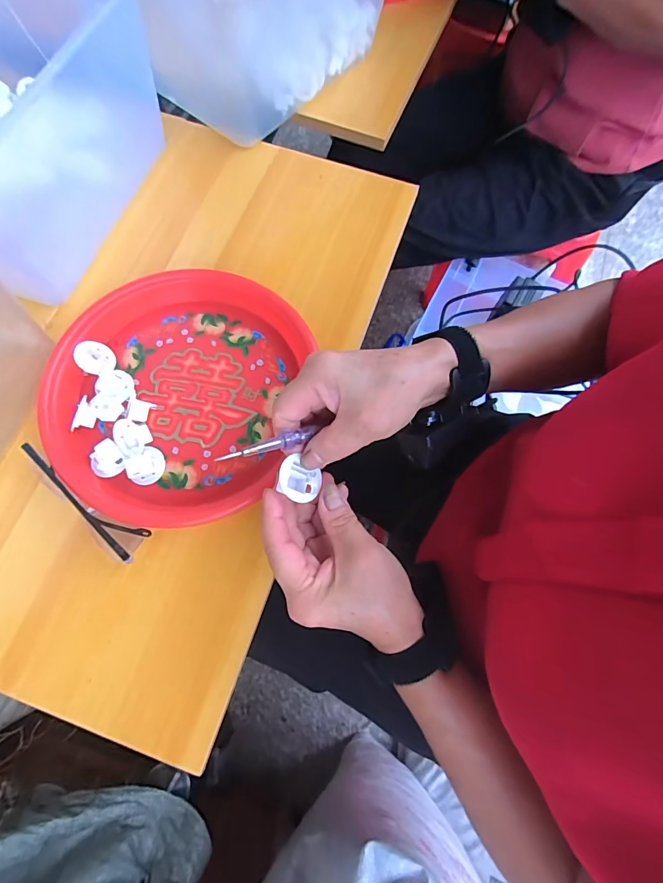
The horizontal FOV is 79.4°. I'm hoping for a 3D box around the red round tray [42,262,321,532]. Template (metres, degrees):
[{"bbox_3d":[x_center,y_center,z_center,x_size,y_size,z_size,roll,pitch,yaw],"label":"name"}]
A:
[{"bbox_3d":[-0.144,-0.047,0.364,0.214,0.036,0.232,0,72,-1],"label":"red round tray"}]

